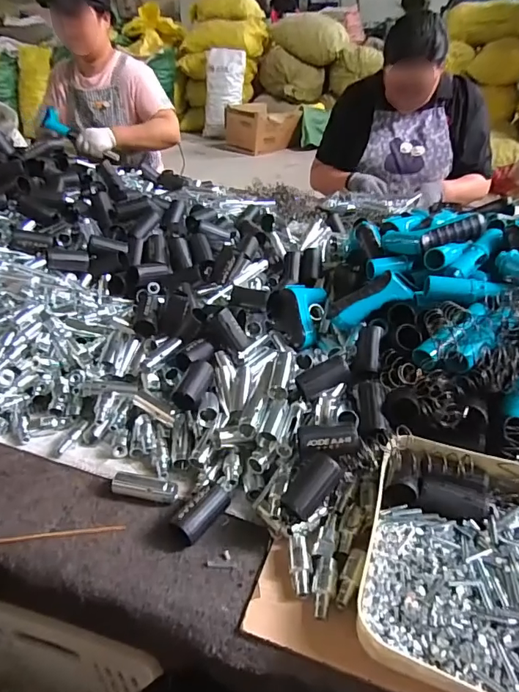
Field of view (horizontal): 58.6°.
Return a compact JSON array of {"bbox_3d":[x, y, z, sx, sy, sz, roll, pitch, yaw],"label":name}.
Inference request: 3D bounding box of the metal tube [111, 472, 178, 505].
[{"bbox_3d":[-0.126,0.157,0.511,0.071,0.023,0.022,6,36,11],"label":"metal tube"}]

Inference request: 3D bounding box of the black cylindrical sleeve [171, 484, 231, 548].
[{"bbox_3d":[-0.058,0.173,0.477,0.027,0.031,0.063,25,43,33],"label":"black cylindrical sleeve"}]

